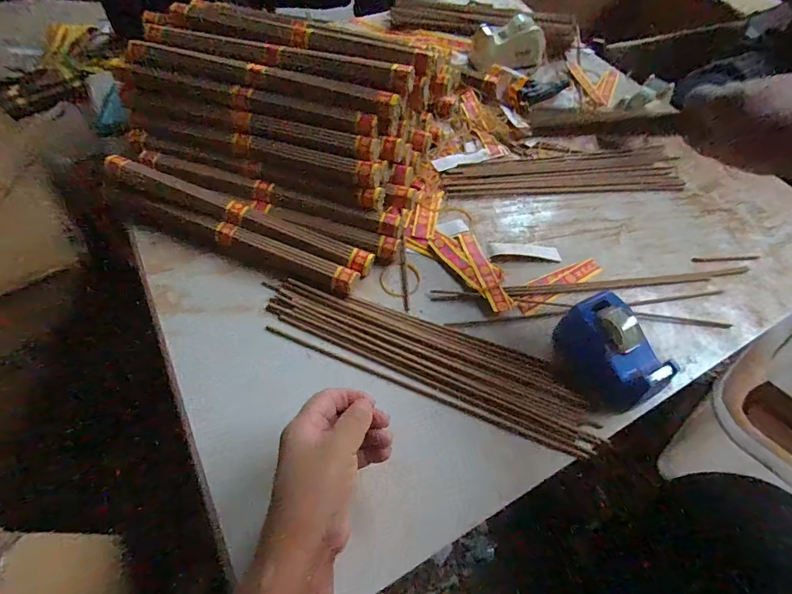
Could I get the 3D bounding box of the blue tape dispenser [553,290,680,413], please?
[{"bbox_3d":[0.196,0.054,0.387,0.068,0.052,0.101,-19,59,-14],"label":"blue tape dispenser"}]

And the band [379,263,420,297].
[{"bbox_3d":[0.005,-0.018,0.460,0.044,0.004,0.038,-13,58,-11],"label":"band"}]

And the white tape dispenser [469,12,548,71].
[{"bbox_3d":[0.190,-0.420,0.692,0.114,0.057,0.059,-11,58,-9],"label":"white tape dispenser"}]

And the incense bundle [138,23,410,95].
[{"bbox_3d":[-0.128,-0.267,0.462,0.302,0.022,0.030,13,57,7],"label":"incense bundle"}]

